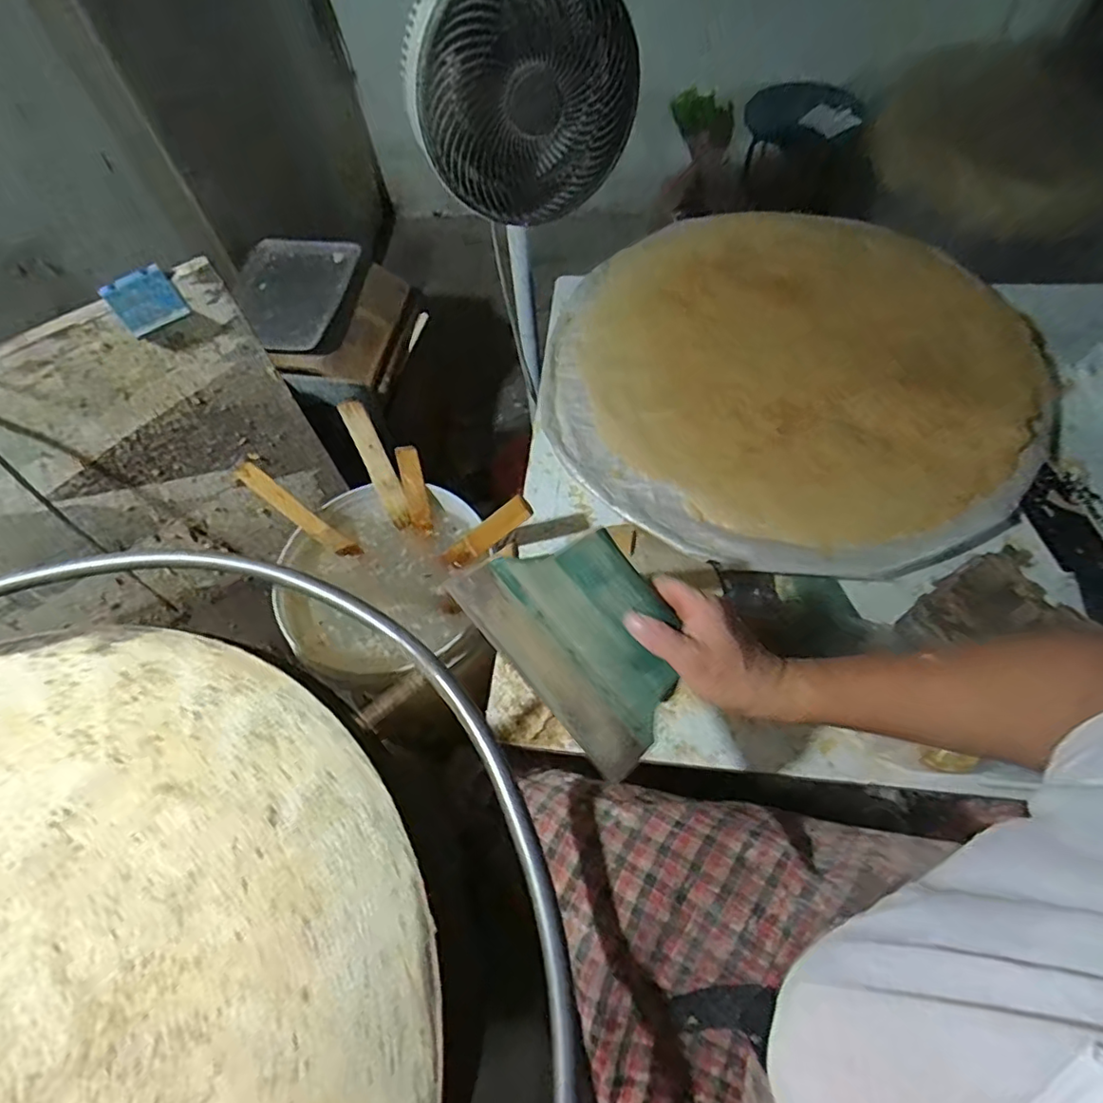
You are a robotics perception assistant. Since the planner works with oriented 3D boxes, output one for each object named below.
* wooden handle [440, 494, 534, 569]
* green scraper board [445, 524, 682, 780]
[{"bbox_3d":[-0.086,-0.020,0.772,0.033,0.184,0.010,55,41,-3],"label":"wooden handle"},{"bbox_3d":[0.029,0.067,0.461,0.123,0.006,0.192,-40,89,10],"label":"green scraper board"}]

